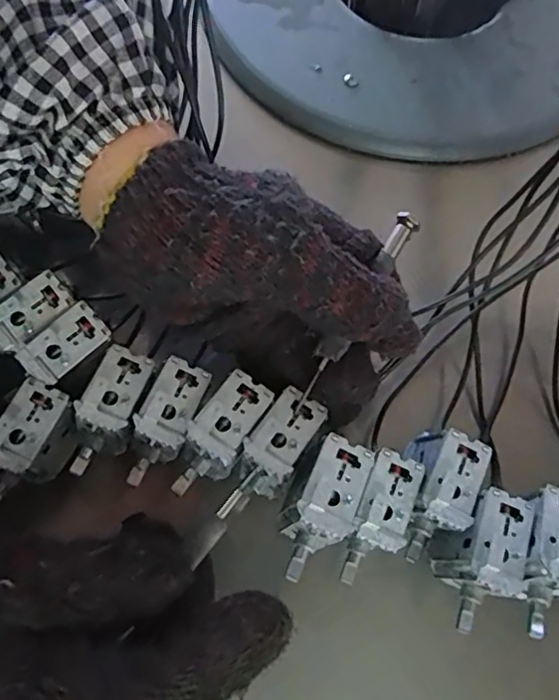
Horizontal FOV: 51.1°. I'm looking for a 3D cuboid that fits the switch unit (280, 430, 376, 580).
[{"bbox_3d":[0.017,0.062,0.231,0.025,0.018,0.056,28,71,8],"label":"switch unit"}]

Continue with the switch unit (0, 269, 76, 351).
[{"bbox_3d":[-0.116,-0.017,0.265,0.042,0.009,0.019,-41,76,-15],"label":"switch unit"}]

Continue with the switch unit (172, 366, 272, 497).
[{"bbox_3d":[-0.025,0.035,0.248,0.022,0.017,0.048,28,71,8],"label":"switch unit"}]

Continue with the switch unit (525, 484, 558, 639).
[{"bbox_3d":[0.113,0.084,0.233,0.024,0.021,0.056,12,70,3],"label":"switch unit"}]

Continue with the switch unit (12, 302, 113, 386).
[{"bbox_3d":[-0.096,-0.003,0.260,0.021,0.010,0.037,43,74,13],"label":"switch unit"}]

